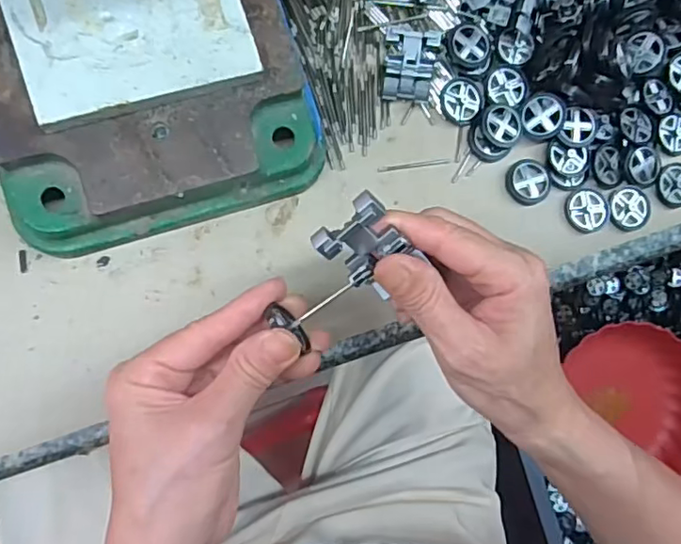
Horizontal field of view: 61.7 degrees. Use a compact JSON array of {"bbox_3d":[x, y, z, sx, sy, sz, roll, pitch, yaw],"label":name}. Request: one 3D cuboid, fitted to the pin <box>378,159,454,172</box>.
[{"bbox_3d":[0.046,-0.064,0.342,0.047,0.004,0.004,-8,86,-10],"label":"pin"}]

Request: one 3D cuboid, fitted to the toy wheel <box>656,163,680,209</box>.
[{"bbox_3d":[0.214,-0.055,0.365,0.028,0.006,0.027,1,84,-10],"label":"toy wheel"}]

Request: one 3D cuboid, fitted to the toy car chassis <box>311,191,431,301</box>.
[{"bbox_3d":[0.012,-0.011,0.244,0.031,0.015,0.038,-39,100,22],"label":"toy car chassis"}]

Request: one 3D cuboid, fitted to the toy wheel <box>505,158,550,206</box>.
[{"bbox_3d":[0.115,-0.055,0.346,0.028,0.004,0.028,1,84,-10],"label":"toy wheel"}]

